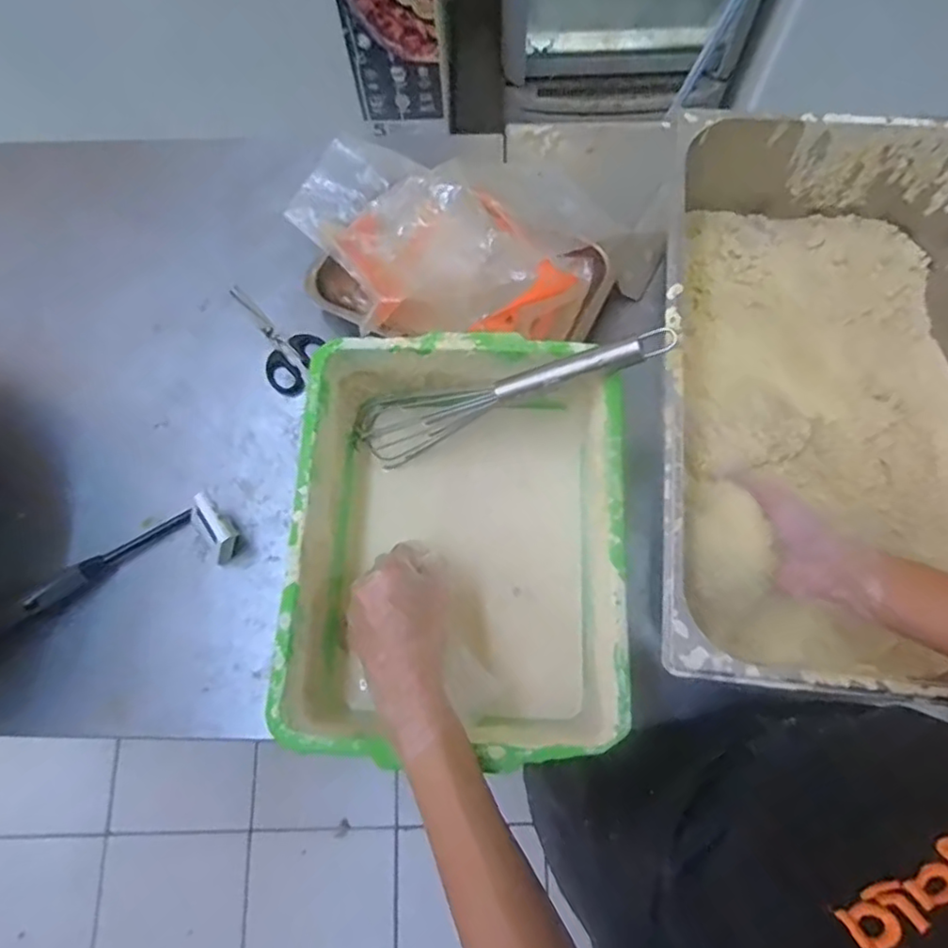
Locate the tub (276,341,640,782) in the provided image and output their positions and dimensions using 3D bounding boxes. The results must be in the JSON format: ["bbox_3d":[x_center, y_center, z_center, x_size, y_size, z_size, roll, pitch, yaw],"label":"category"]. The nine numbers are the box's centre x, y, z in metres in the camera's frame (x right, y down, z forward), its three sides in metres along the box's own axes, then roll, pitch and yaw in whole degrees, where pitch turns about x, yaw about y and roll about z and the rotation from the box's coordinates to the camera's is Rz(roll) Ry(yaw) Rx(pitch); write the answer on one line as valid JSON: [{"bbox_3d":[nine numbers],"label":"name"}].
[{"bbox_3d":[-0.011,0.060,0.565,0.263,0.116,0.335,1,73,3],"label":"tub"}]

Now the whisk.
[{"bbox_3d":[0.027,-0.070,0.585,0.301,0.058,0.063,-16,71,29],"label":"whisk"}]

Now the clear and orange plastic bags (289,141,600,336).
[{"bbox_3d":[-0.047,-0.234,0.674,0.324,0.059,0.195,26,76,9],"label":"clear and orange plastic bags"}]

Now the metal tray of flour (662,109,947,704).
[{"bbox_3d":[0.329,-0.065,0.571,0.317,0.128,0.503,8,74,4],"label":"metal tray of flour"}]

